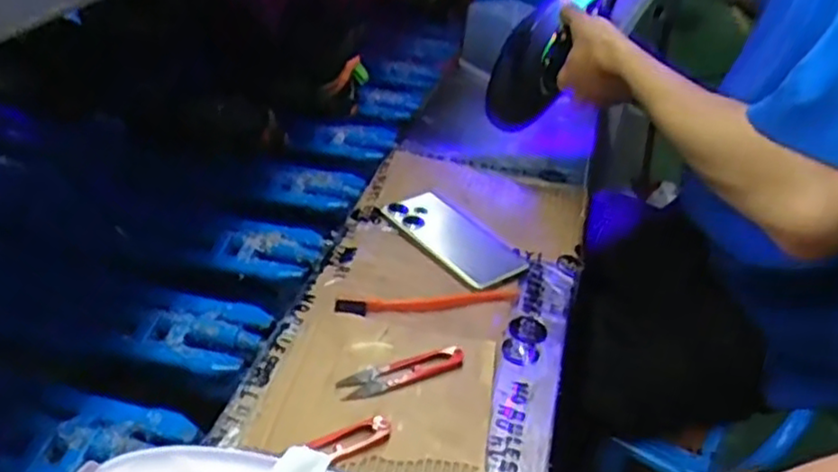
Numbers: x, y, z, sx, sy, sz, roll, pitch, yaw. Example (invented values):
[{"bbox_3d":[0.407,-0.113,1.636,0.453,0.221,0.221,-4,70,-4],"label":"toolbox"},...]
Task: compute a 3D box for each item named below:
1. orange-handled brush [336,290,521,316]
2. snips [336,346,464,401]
[{"bbox_3d":[0.011,0.060,0.650,0.171,0.010,0.023,-6,37,-14],"label":"orange-handled brush"},{"bbox_3d":[-0.013,0.105,0.565,0.101,0.012,0.027,-11,38,-25],"label":"snips"}]

